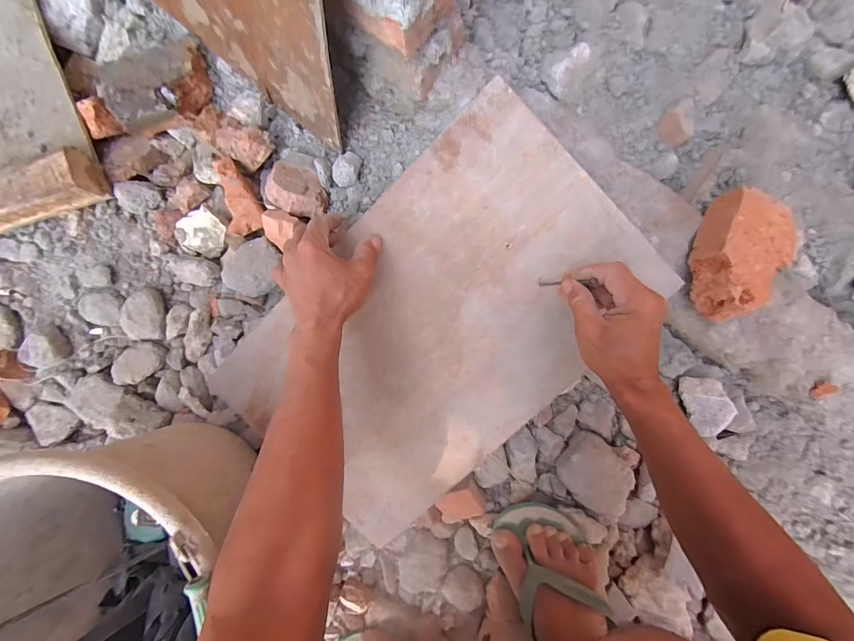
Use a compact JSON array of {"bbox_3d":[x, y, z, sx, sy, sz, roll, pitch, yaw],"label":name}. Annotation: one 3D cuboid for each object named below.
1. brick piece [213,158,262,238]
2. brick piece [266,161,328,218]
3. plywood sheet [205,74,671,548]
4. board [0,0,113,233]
[{"bbox_3d":[-0.241,-0.157,0.467,0.039,0.032,0.092,-12,107,5],"label":"brick piece"},{"bbox_3d":[-0.159,-0.162,0.463,0.072,0.038,0.048,21,60,-14],"label":"brick piece"},{"bbox_3d":[0.012,0.016,0.421,0.467,0.011,0.295,-44,95,7],"label":"plywood sheet"},{"bbox_3d":[-0.552,-0.320,0.473,0.164,0.068,0.386,-19,91,5],"label":"board"}]

